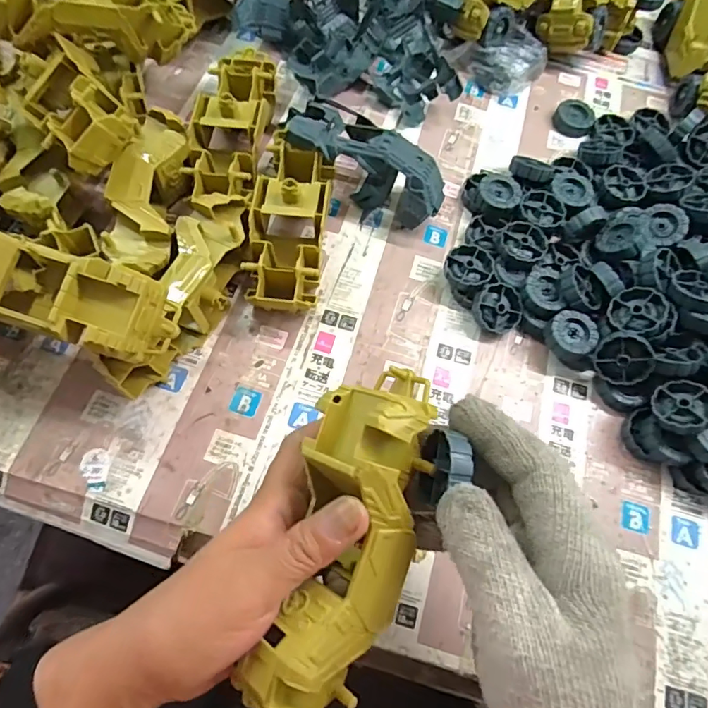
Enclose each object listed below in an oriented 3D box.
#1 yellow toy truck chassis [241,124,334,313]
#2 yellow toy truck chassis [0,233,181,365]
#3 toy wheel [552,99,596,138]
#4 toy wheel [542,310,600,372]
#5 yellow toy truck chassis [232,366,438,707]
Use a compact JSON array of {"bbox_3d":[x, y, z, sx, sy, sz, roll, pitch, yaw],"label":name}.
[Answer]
[{"bbox_3d":[-0.051,-0.100,0.406,0.057,0.054,0.145,7,66,0],"label":"yellow toy truck chassis"},{"bbox_3d":[-0.193,-0.038,0.323,0.163,0.051,0.056,19,67,5],"label":"yellow toy truck chassis"},{"bbox_3d":[0.218,-0.235,0.507,0.037,0.013,0.037,1,66,-2],"label":"toy wheel"},{"bbox_3d":[0.170,-0.011,0.403,0.038,0.028,0.039,1,66,-2],"label":"toy wheel"},{"bbox_3d":[-0.001,0.085,0.240,0.061,0.040,0.167,15,76,4],"label":"yellow toy truck chassis"}]

